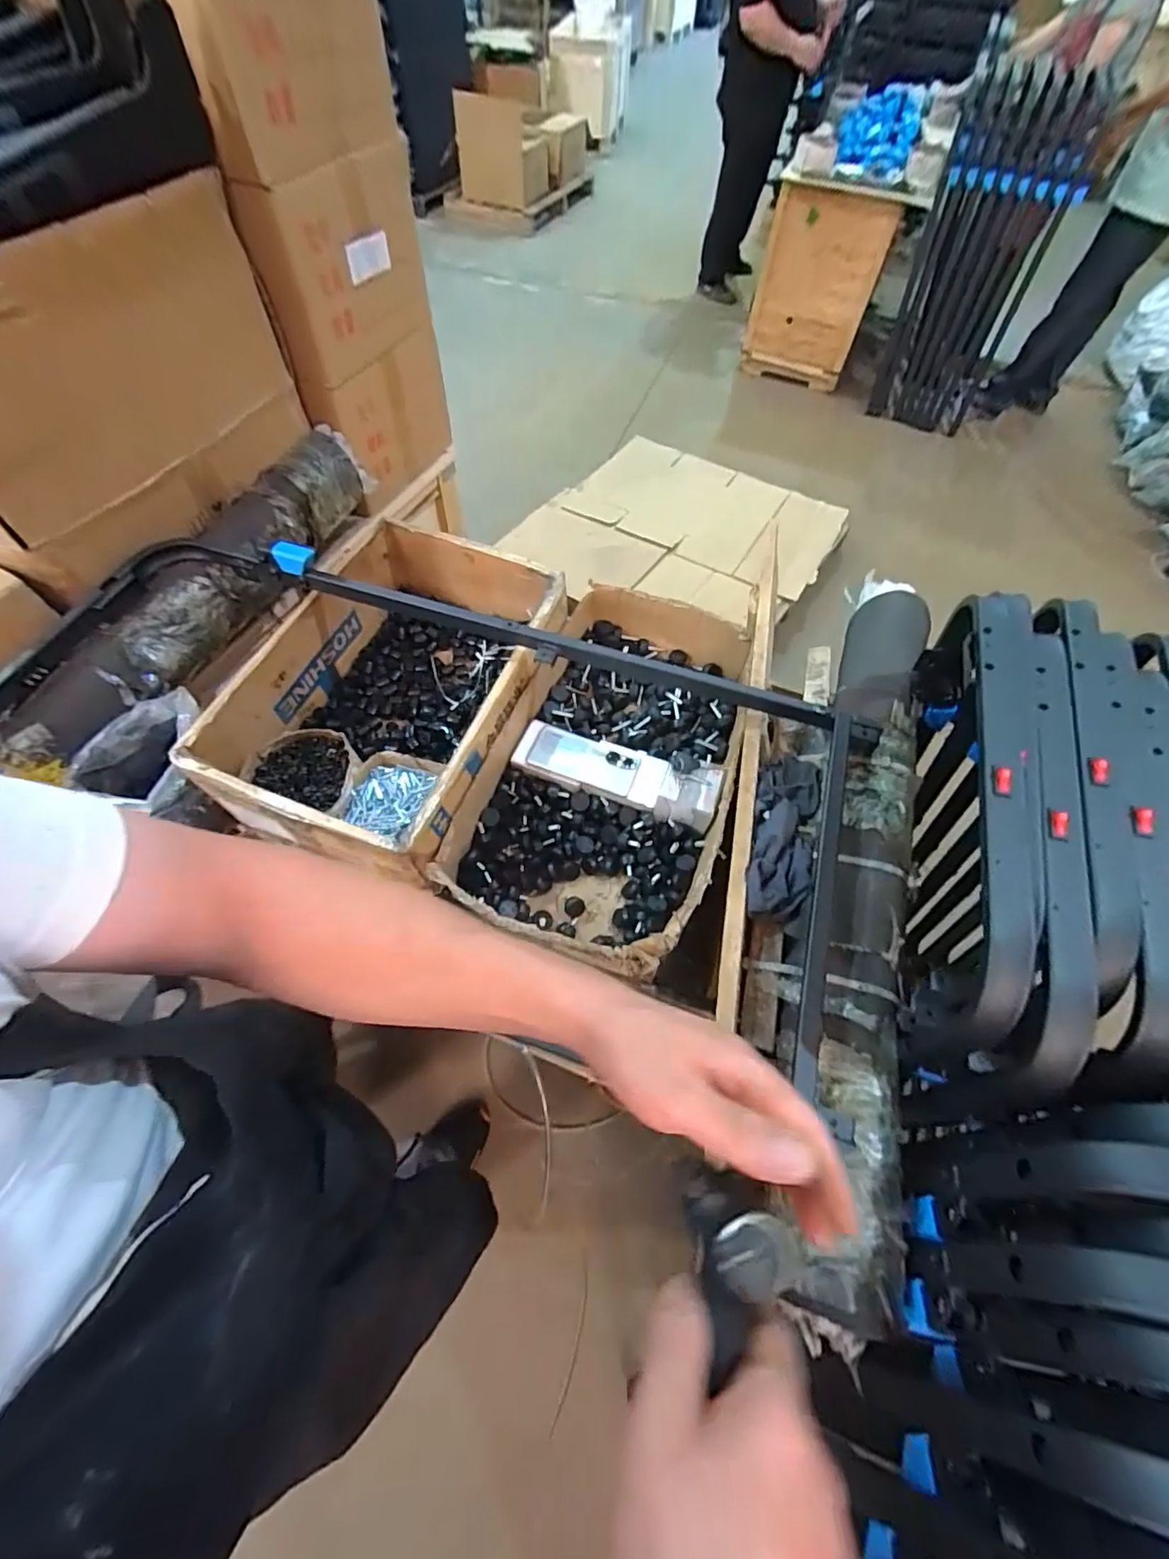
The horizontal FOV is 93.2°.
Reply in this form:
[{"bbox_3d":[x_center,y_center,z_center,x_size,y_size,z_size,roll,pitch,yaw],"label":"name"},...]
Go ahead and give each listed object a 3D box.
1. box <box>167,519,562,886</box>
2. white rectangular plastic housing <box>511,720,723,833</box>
[{"bbox_3d":[-0.279,-0.141,0.862,0.358,0.171,0.505,17,62,8],"label":"box"},{"bbox_3d":[0.047,-0.017,0.816,0.301,0.053,0.097,17,62,8],"label":"white rectangular plastic housing"}]

